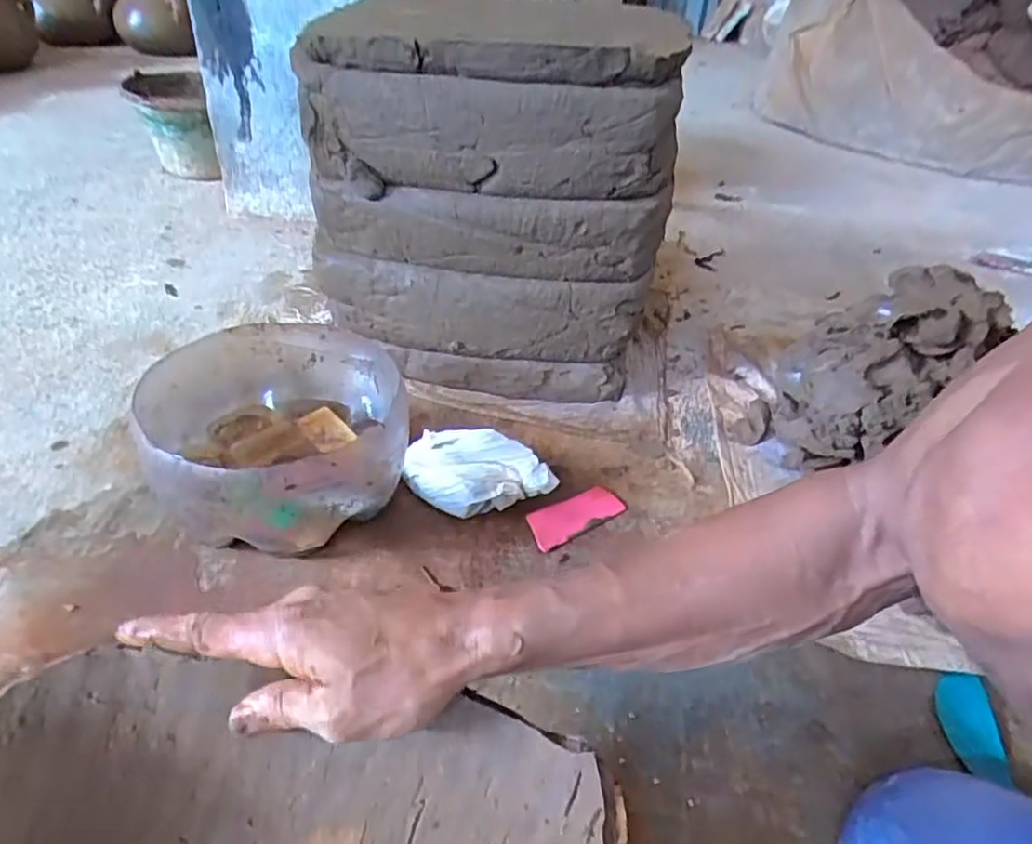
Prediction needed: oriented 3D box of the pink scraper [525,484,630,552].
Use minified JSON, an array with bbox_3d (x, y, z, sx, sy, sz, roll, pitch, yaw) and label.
[{"bbox_3d":[0.062,0.096,0.714,0.116,0.011,0.046,-22,45,-31],"label":"pink scraper"}]

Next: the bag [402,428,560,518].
[{"bbox_3d":[-0.038,0.058,0.701,0.157,0.069,0.070,7,37,2],"label":"bag"}]

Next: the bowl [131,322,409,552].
[{"bbox_3d":[-0.236,0.013,0.692,0.231,0.133,0.266,-6,39,-15],"label":"bowl"}]

